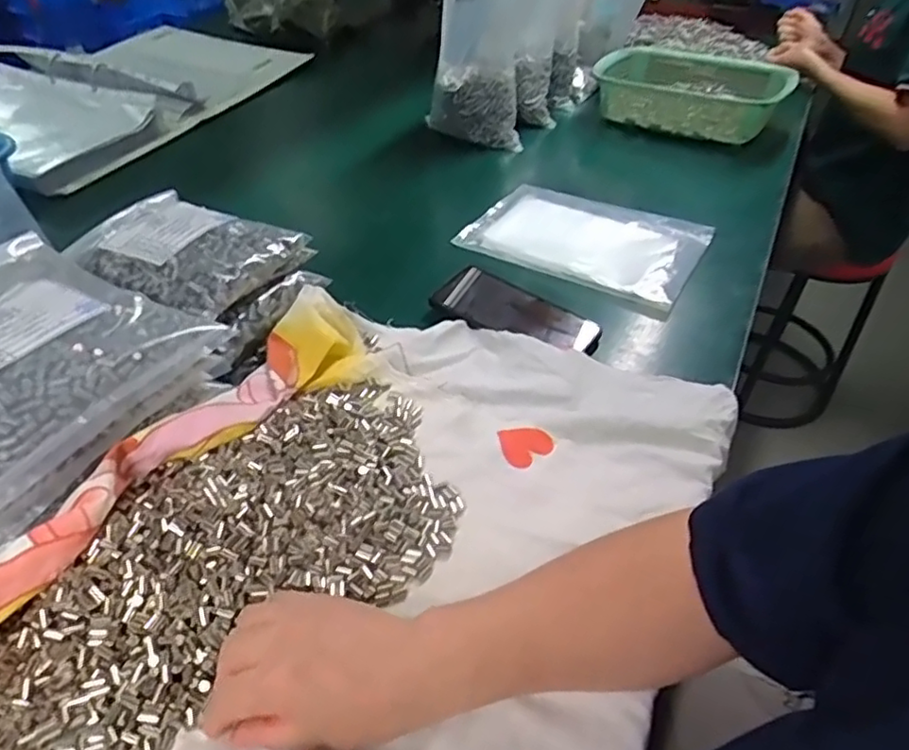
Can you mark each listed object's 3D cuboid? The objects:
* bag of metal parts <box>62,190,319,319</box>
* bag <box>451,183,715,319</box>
[{"bbox_3d":[-0.240,-0.114,0.579,0.172,0.040,0.142,20,44,17],"label":"bag of metal parts"},{"bbox_3d":[0.154,-0.162,0.766,0.256,0.023,0.178,25,46,22],"label":"bag"}]

